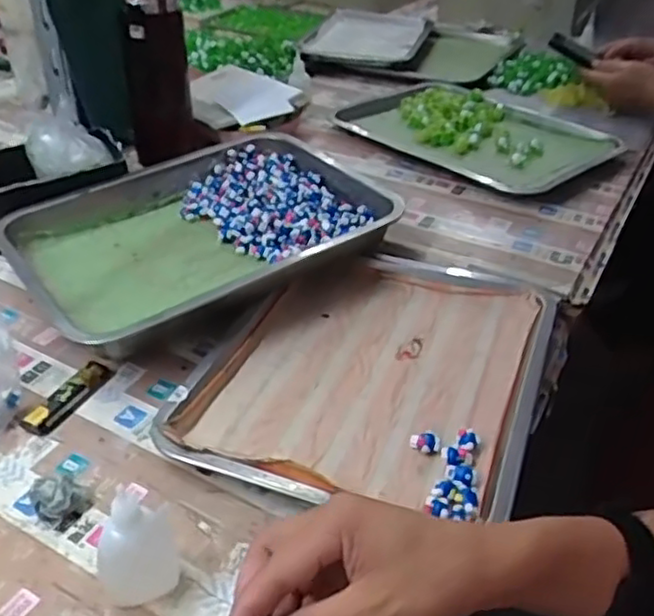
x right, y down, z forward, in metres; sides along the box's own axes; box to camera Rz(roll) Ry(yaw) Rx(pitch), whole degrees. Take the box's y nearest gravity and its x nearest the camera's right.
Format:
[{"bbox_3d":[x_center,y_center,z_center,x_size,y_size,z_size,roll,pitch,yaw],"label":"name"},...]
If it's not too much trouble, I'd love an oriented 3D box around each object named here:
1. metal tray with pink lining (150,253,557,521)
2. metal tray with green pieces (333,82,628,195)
[{"bbox_3d":[0.039,0.051,0.582,0.260,0.035,0.297,14,39,16],"label":"metal tray with pink lining"},{"bbox_3d":[0.182,-0.236,0.916,0.346,0.029,0.233,28,44,30],"label":"metal tray with green pieces"}]

